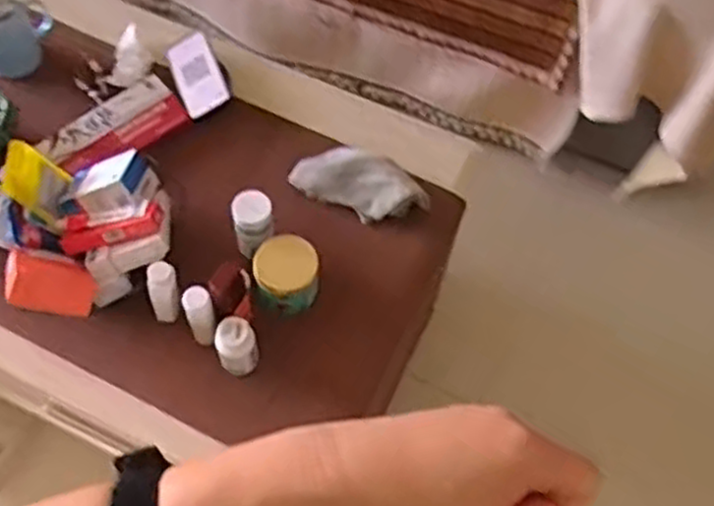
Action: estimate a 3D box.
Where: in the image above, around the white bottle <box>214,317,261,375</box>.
[{"bbox_3d":[-0.153,0.119,0.968,0.045,0.098,0.039,22,61,9],"label":"white bottle"}]

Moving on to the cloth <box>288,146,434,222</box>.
[{"bbox_3d":[0.006,-0.105,1.119,0.191,0.031,0.102,27,62,11],"label":"cloth"}]

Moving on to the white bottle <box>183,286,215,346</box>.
[{"bbox_3d":[-0.197,0.082,0.966,0.033,0.112,0.031,2,60,-3],"label":"white bottle"}]

